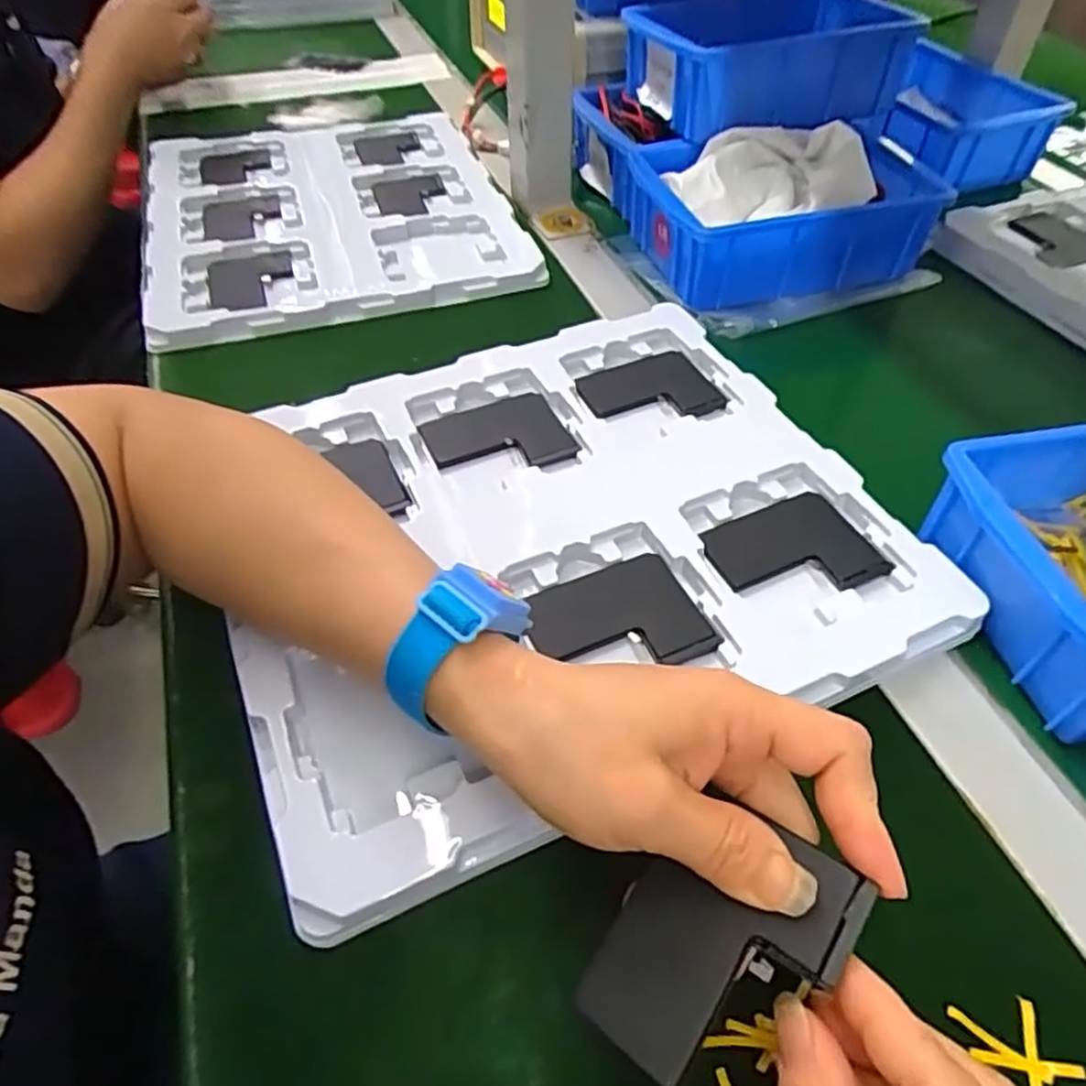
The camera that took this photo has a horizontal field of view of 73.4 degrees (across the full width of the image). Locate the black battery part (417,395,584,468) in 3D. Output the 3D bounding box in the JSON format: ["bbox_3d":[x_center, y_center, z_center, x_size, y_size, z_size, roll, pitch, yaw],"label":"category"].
[{"bbox_3d":[-0.026,-0.061,0.420,0.078,0.009,0.062,-18,52,-14],"label":"black battery part"}]

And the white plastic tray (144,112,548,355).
[{"bbox_3d":[-0.176,-0.282,0.607,0.278,0.035,0.323,-14,51,-11],"label":"white plastic tray"}]

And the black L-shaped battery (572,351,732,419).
[{"bbox_3d":[0.064,-0.093,0.449,0.078,0.011,0.064,-22,53,-17],"label":"black L-shaped battery"}]

